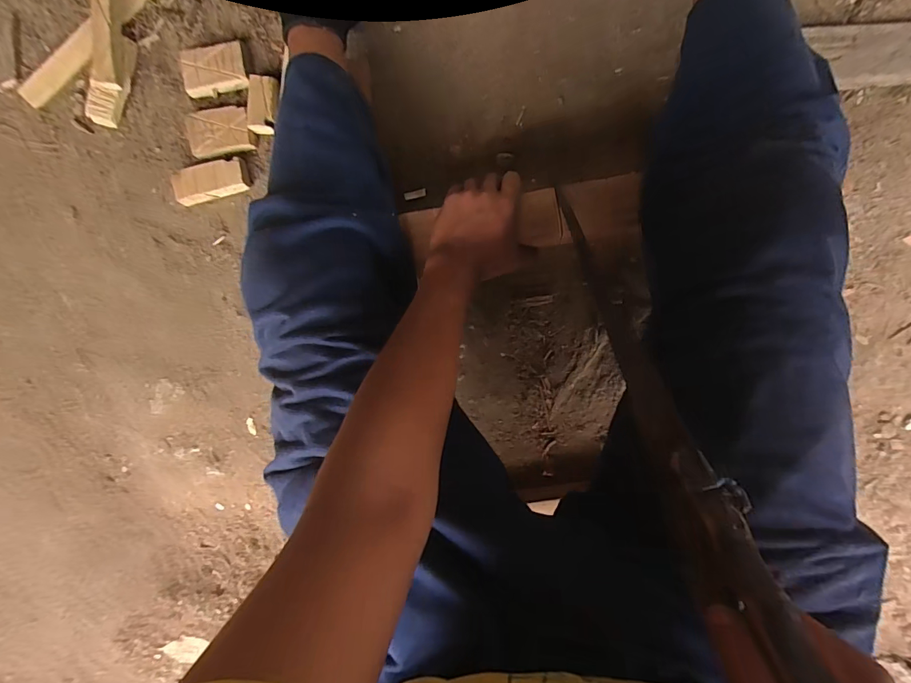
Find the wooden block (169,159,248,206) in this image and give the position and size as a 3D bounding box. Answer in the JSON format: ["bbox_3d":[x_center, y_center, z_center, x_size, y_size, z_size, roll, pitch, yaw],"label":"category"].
[{"bbox_3d":[-0.346,-0.225,0.601,0.099,0.031,0.048,-14,92,5],"label":"wooden block"}]

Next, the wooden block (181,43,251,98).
[{"bbox_3d":[-0.337,-0.383,0.593,0.091,0.026,0.061,-7,93,5],"label":"wooden block"}]

